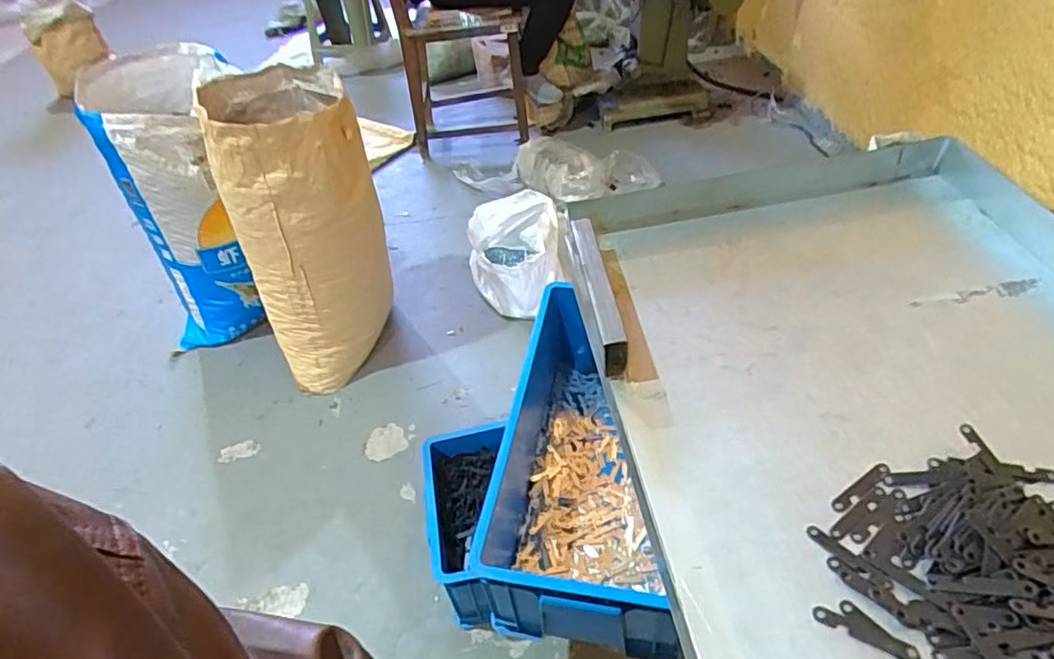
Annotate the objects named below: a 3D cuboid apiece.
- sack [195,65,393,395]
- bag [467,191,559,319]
[{"bbox_3d":[-0.532,-0.261,1.543,0.330,0.668,0.390,-15,44,-8],"label":"sack"},{"bbox_3d":[-0.036,-0.227,1.851,0.259,0.202,0.381,-10,43,-3],"label":"bag"}]

